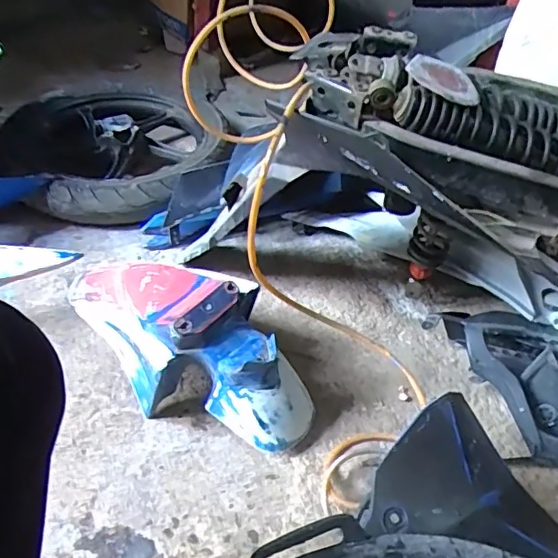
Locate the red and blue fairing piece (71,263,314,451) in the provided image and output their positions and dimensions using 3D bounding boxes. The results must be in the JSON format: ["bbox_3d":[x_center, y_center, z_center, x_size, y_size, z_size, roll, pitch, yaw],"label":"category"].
[{"bbox_3d":[-0.138,0.084,0.791,0.405,0.161,0.176,18,45,11],"label":"red and blue fairing piece"}]

